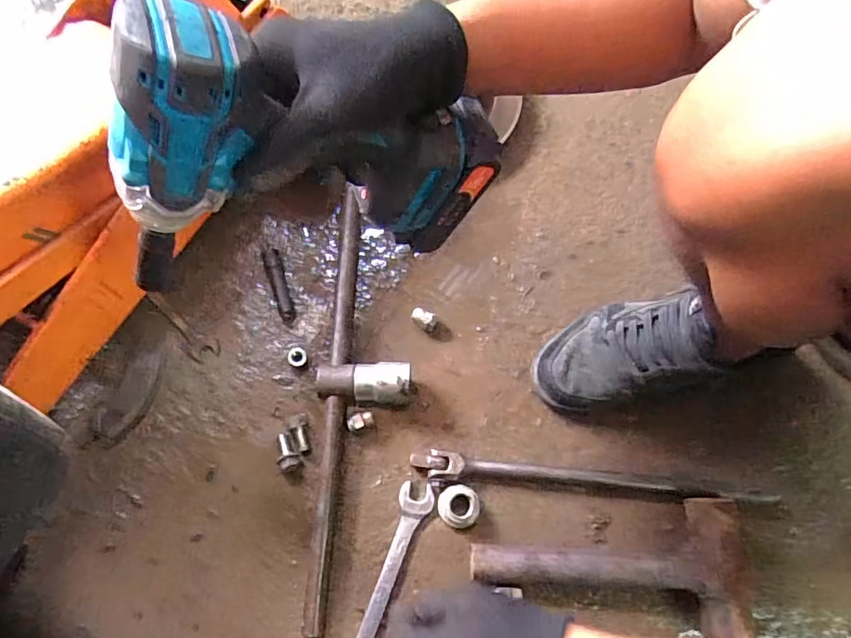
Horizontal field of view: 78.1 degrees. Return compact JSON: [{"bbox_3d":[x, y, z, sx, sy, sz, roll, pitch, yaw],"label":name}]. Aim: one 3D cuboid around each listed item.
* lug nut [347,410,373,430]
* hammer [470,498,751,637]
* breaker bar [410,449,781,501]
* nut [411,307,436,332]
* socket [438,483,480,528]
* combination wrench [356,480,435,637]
[{"bbox_3d":[-0.067,0.106,0.544,0.027,0.014,0.017,-15,72,-8],"label":"lug nut"},{"bbox_3d":[0.172,0.232,0.501,0.258,0.045,0.121,3,70,-1],"label":"hammer"},{"bbox_3d":[0.173,0.167,0.538,0.372,0.020,0.025,6,70,0],"label":"breaker bar"},{"bbox_3d":[-0.001,0.000,0.590,0.029,0.021,0.016,33,72,9],"label":"nut"},{"bbox_3d":[0.033,0.186,0.524,0.040,0.022,0.039,2,70,-2],"label":"socket"},{"bbox_3d":[-0.041,0.259,0.502,0.031,0.008,0.204,20,71,5],"label":"combination wrench"}]

